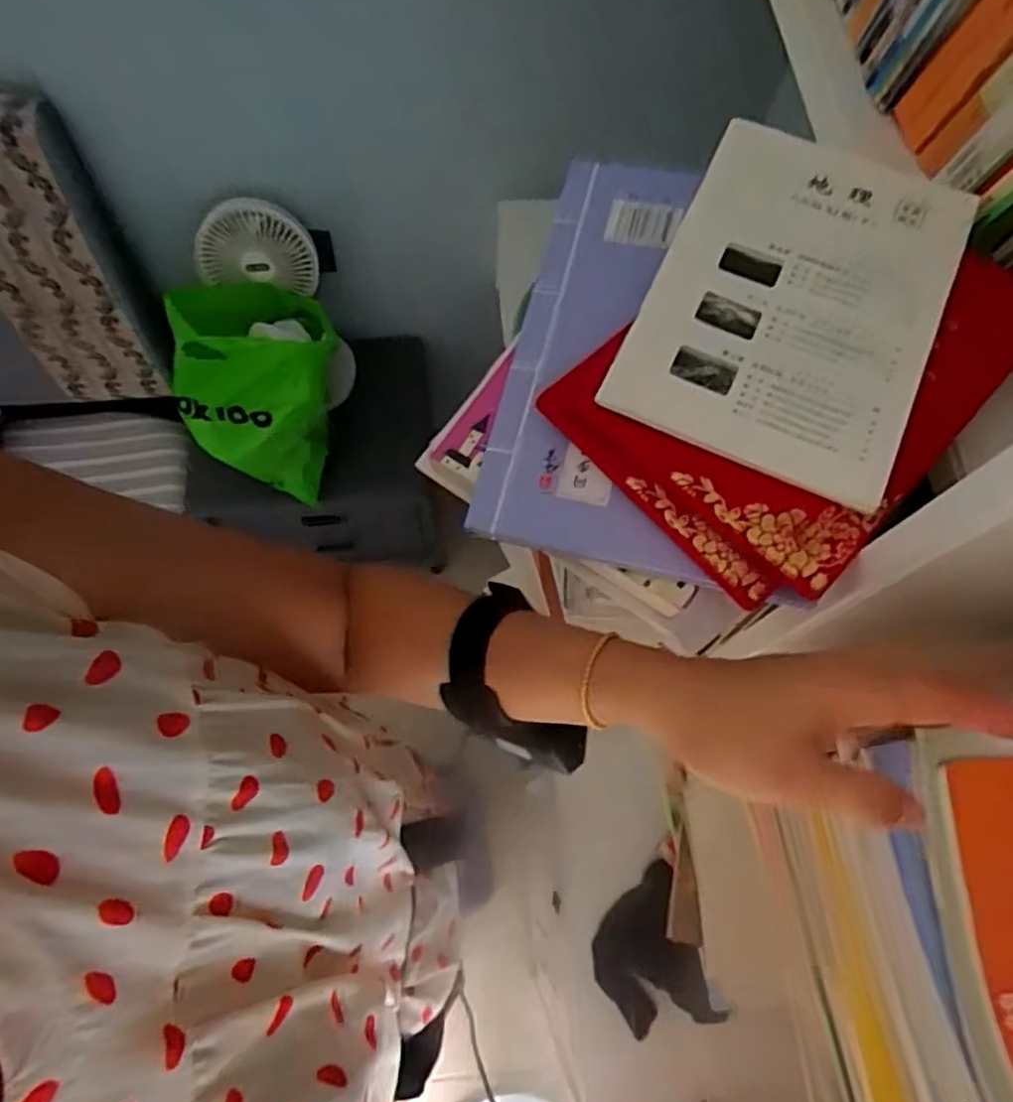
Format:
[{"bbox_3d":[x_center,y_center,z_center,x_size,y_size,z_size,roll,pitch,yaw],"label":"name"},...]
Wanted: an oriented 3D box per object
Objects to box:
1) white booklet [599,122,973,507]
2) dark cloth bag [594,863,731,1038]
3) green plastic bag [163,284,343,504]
[{"bbox_3d":[0.155,-0.136,0.366,0.146,0.008,0.209,24,75,8],"label":"white booklet"},{"bbox_3d":[0.147,0.427,0.727,0.107,0.072,0.151,-16,71,-8],"label":"dark cloth bag"},{"bbox_3d":[-0.432,-0.300,1.236,0.211,0.353,0.295,23,70,6],"label":"green plastic bag"}]

